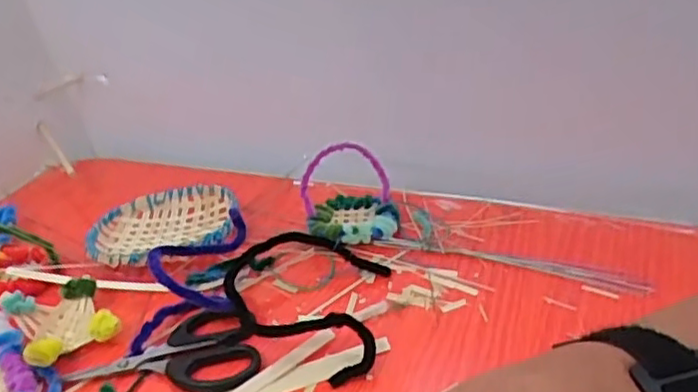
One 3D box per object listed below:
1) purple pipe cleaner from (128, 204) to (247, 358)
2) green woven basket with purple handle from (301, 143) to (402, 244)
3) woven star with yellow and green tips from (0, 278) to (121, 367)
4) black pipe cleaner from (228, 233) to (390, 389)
[{"bbox_3d":[-0.098,0.051,0.412,0.058,0.049,0.091,-1,31,8],"label":"purple pipe cleaner"},{"bbox_3d":[0.000,-0.003,0.475,0.064,0.059,0.054,-8,31,-4],"label":"green woven basket with purple handle"},{"bbox_3d":[-0.174,0.074,0.405,0.053,0.027,0.058,-26,36,-30],"label":"woven star with yellow and green tips"},{"bbox_3d":[-0.030,0.060,0.407,0.097,0.025,0.104,0,31,9],"label":"black pipe cleaner"}]

